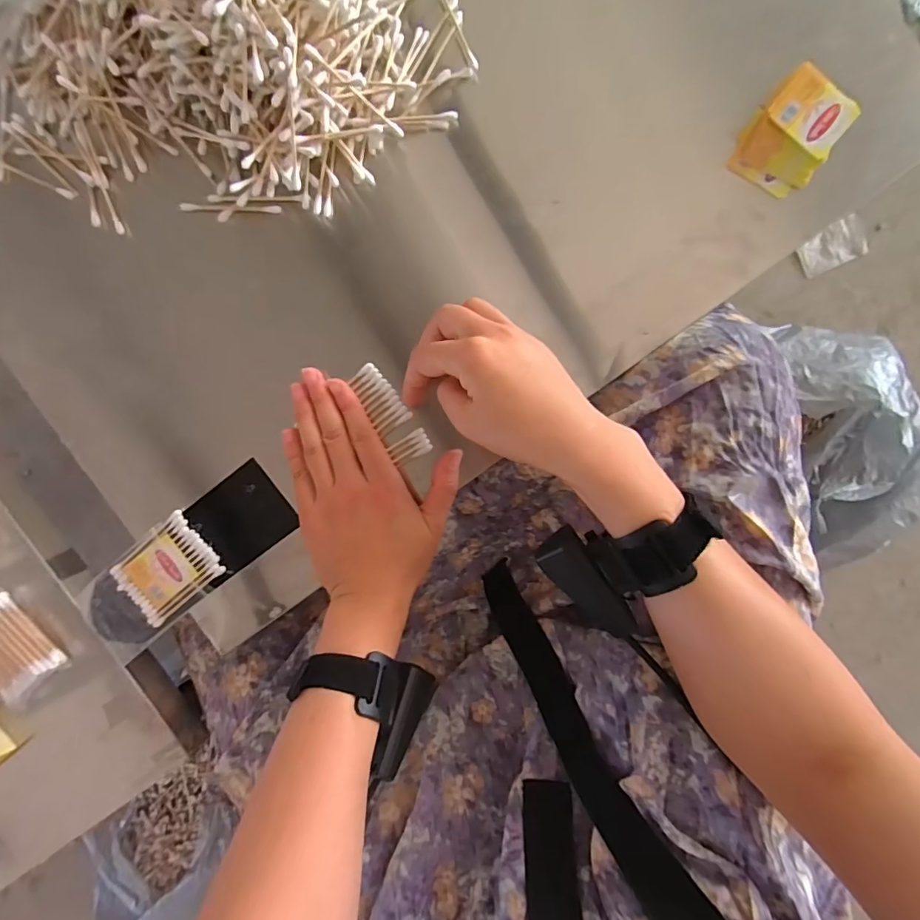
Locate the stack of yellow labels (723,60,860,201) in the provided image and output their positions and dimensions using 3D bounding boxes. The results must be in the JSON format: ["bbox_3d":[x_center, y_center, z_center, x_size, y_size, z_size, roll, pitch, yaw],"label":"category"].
[{"bbox_3d":[0.218,-0.214,0.320,0.051,0.021,0.065,33,94,0],"label":"stack of yellow labels"}]

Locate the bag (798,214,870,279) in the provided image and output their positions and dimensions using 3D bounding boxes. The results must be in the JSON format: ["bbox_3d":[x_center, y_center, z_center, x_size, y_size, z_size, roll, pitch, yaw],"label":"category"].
[{"bbox_3d":[0.598,-0.343,0.786,0.114,0.013,0.068,-25,89,-2],"label":"bag"}]

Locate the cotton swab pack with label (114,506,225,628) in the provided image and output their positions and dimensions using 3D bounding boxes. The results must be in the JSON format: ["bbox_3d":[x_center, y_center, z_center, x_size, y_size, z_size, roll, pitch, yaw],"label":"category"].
[{"bbox_3d":[-0.216,0.082,0.360,0.073,0.009,0.053,-42,91,4],"label":"cotton swab pack with label"}]

